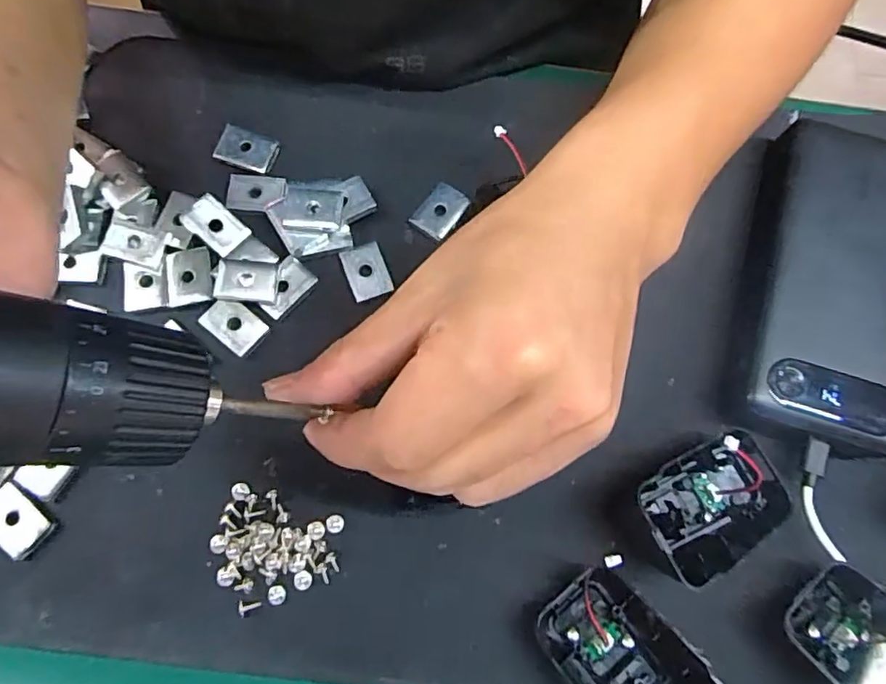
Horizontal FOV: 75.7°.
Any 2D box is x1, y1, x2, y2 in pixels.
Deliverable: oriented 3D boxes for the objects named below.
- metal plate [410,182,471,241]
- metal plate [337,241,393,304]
[{"bbox_3d":[-0.002,-0.066,0.287,0.019,0.004,0.027,38,83,1],"label":"metal plate"},{"bbox_3d":[-0.037,-0.034,0.278,0.020,0.004,0.027,-21,79,-7],"label":"metal plate"}]

